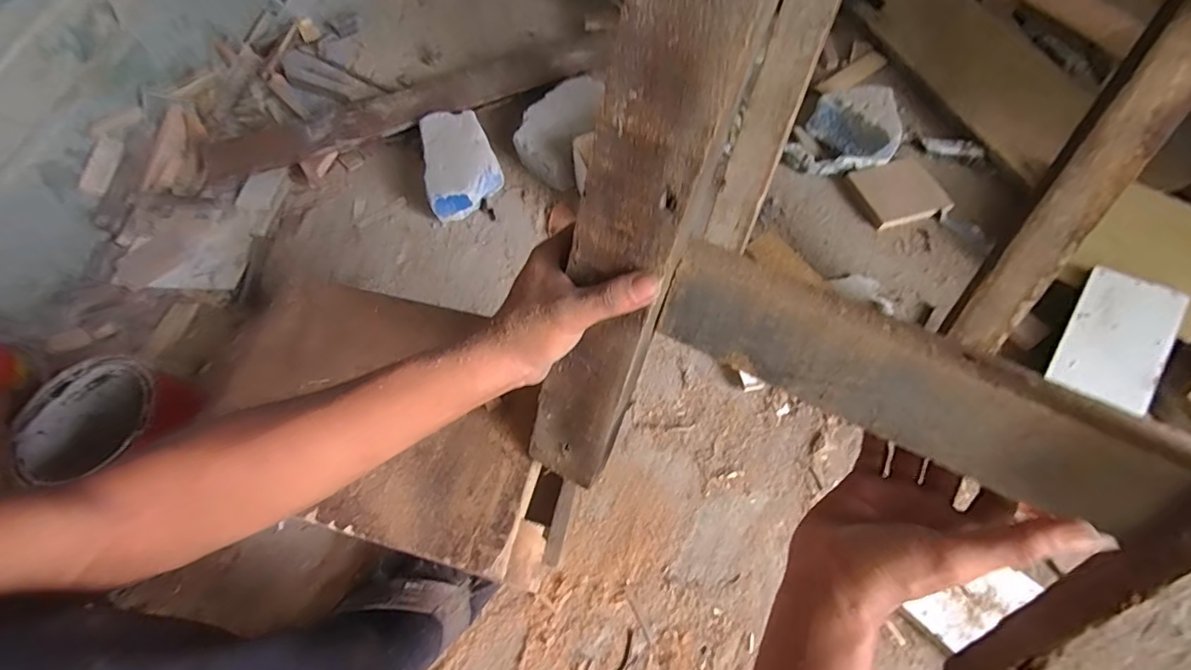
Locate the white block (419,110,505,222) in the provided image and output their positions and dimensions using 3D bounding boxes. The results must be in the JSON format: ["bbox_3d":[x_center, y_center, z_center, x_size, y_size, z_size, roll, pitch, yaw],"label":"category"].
[{"bbox_3d":[-0.232,-0.295,0.871,0.126,0.061,0.205,-14,62,-5],"label":"white block"}]

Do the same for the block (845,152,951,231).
[{"bbox_3d":[0.493,-0.233,0.833,0.134,0.017,0.115,-17,62,-7],"label":"block"}]

